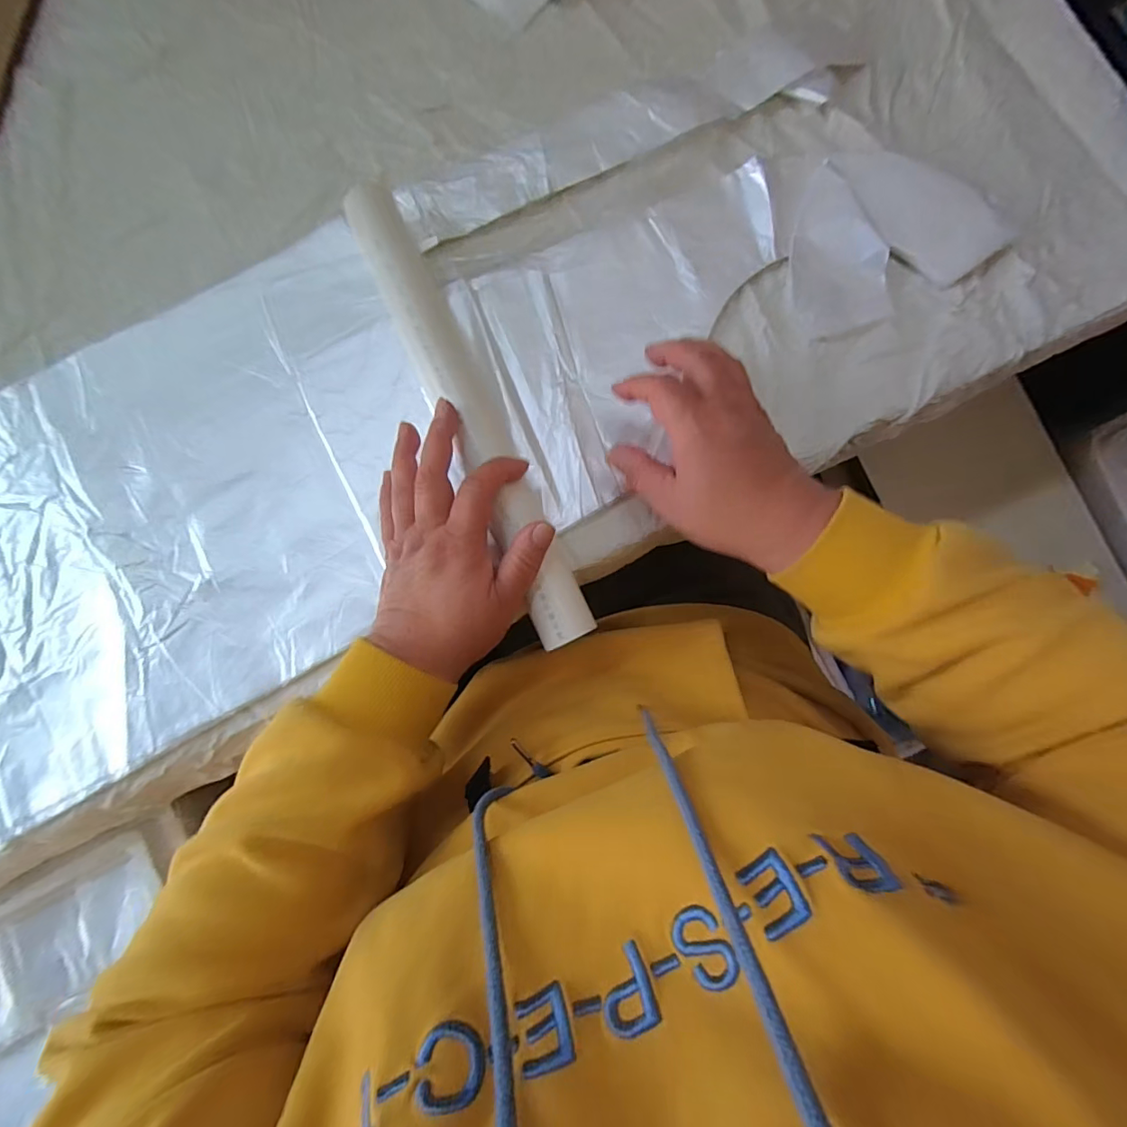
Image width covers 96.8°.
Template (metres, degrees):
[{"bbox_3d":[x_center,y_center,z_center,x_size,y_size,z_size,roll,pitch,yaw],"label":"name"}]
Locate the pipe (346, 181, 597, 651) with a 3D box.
[{"bbox_3d":[-0.067,-0.107,0.351,0.036,0.033,0.347,-25,84,-1],"label":"pipe"}]

